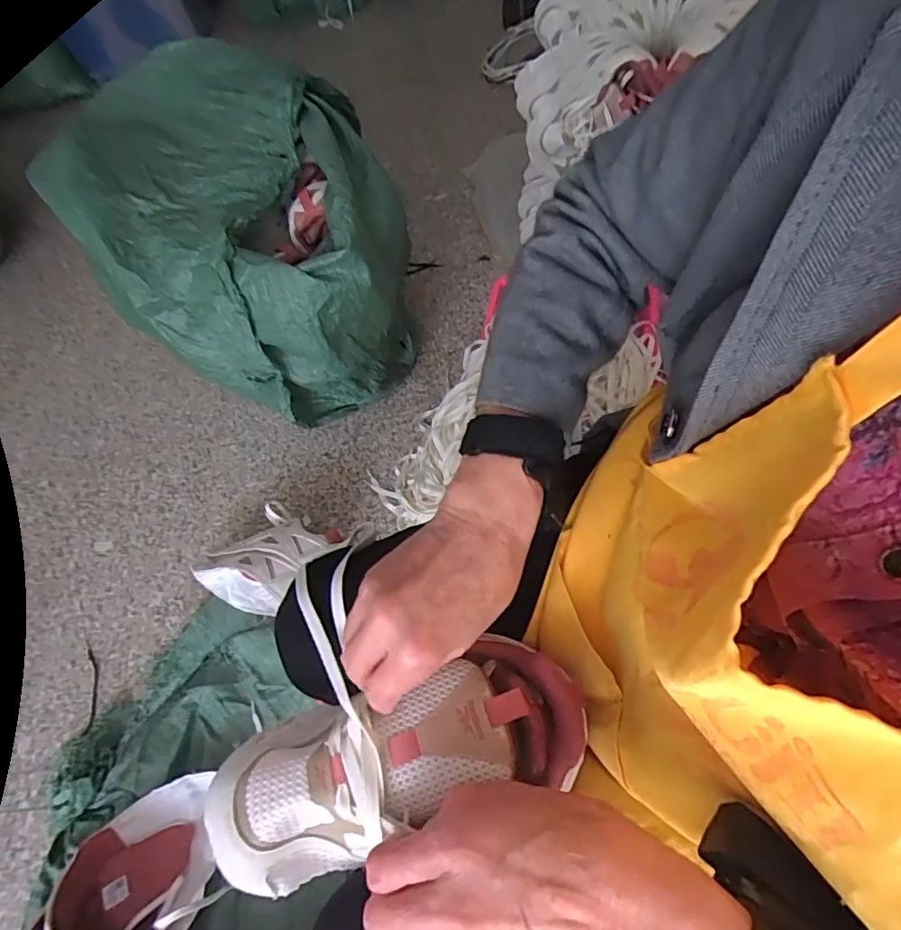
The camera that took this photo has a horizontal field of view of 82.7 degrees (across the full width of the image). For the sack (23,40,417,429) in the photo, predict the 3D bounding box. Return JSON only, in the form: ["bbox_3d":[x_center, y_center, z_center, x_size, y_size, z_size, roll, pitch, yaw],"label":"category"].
[{"bbox_3d":[-0.278,-0.275,0.737,0.418,0.401,0.300,4,62,14],"label":"sack"}]

